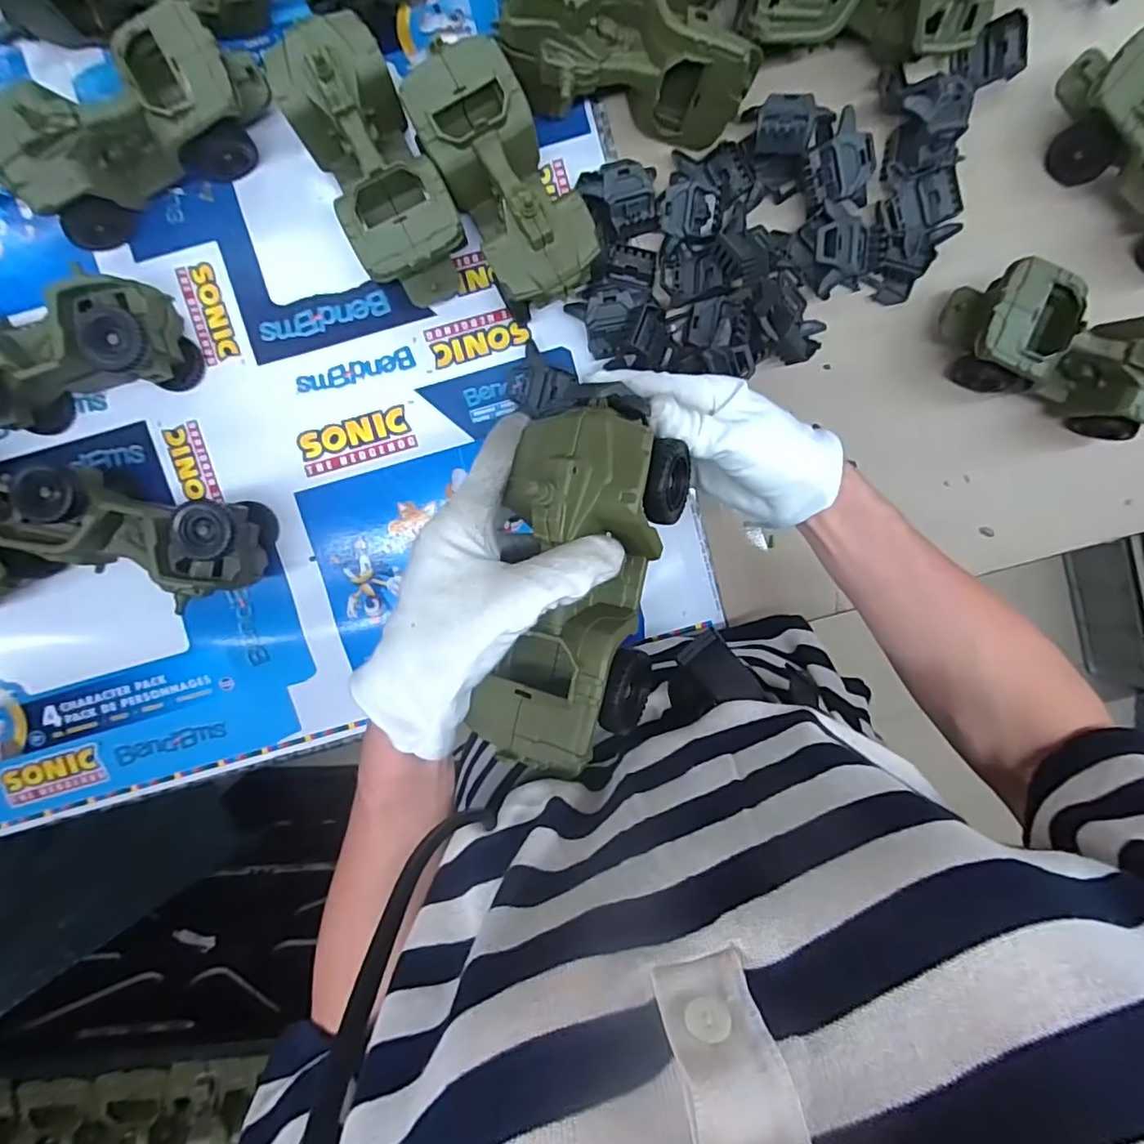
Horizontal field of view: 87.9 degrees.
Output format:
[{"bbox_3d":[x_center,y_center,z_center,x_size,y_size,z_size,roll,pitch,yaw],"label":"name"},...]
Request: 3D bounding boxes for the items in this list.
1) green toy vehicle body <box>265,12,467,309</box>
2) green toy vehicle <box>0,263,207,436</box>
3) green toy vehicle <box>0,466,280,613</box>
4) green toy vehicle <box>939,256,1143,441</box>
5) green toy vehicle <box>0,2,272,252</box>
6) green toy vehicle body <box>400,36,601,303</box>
[{"bbox_3d":[-0.144,-0.297,0.443,0.077,0.080,0.179,-27,97,2],"label":"green toy vehicle body"},{"bbox_3d":[-0.382,-0.163,0.450,0.170,0.080,0.069,-18,97,1],"label":"green toy vehicle"},{"bbox_3d":[-0.341,-0.028,0.466,0.183,0.081,0.087,8,96,-2],"label":"green toy vehicle"},{"bbox_3d":[0.389,-0.175,0.470,0.182,0.083,0.081,22,96,-4],"label":"green toy vehicle"},{"bbox_3d":[-0.316,-0.323,0.434,0.183,0.079,0.083,-31,97,2],"label":"green toy vehicle"},{"bbox_3d":[-0.050,-0.289,0.446,0.079,0.078,0.175,-29,97,2],"label":"green toy vehicle body"}]

